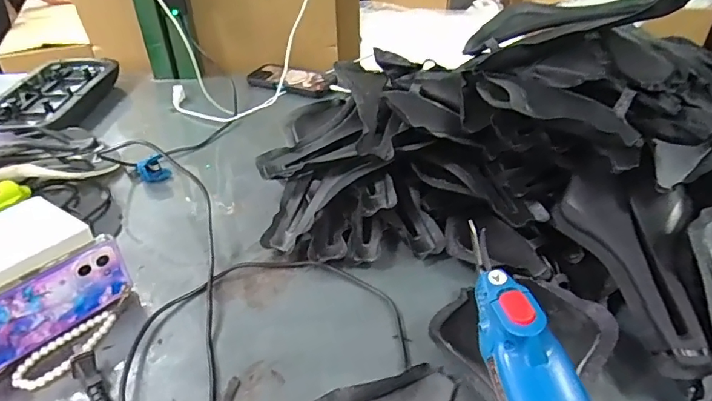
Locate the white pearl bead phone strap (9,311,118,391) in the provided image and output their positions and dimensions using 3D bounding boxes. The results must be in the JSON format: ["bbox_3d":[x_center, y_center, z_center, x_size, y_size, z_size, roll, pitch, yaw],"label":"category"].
[{"bbox_3d":[-0.273,0.142,0.459,0.045,0.007,0.095,24,44,28],"label":"white pearl bead phone strap"}]

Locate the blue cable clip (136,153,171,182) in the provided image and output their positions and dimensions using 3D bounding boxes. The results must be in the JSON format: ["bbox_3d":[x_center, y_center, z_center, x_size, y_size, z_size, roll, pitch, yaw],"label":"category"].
[{"bbox_3d":[-0.285,-0.044,0.683,0.040,0.040,0.010,-20,42,-24],"label":"blue cable clip"}]

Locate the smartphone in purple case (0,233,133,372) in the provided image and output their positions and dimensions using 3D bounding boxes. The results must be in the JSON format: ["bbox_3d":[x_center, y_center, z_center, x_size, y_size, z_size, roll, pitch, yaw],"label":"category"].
[{"bbox_3d":[-0.293,0.101,0.448,0.016,0.072,0.163,26,45,30],"label":"smartphone in purple case"}]

